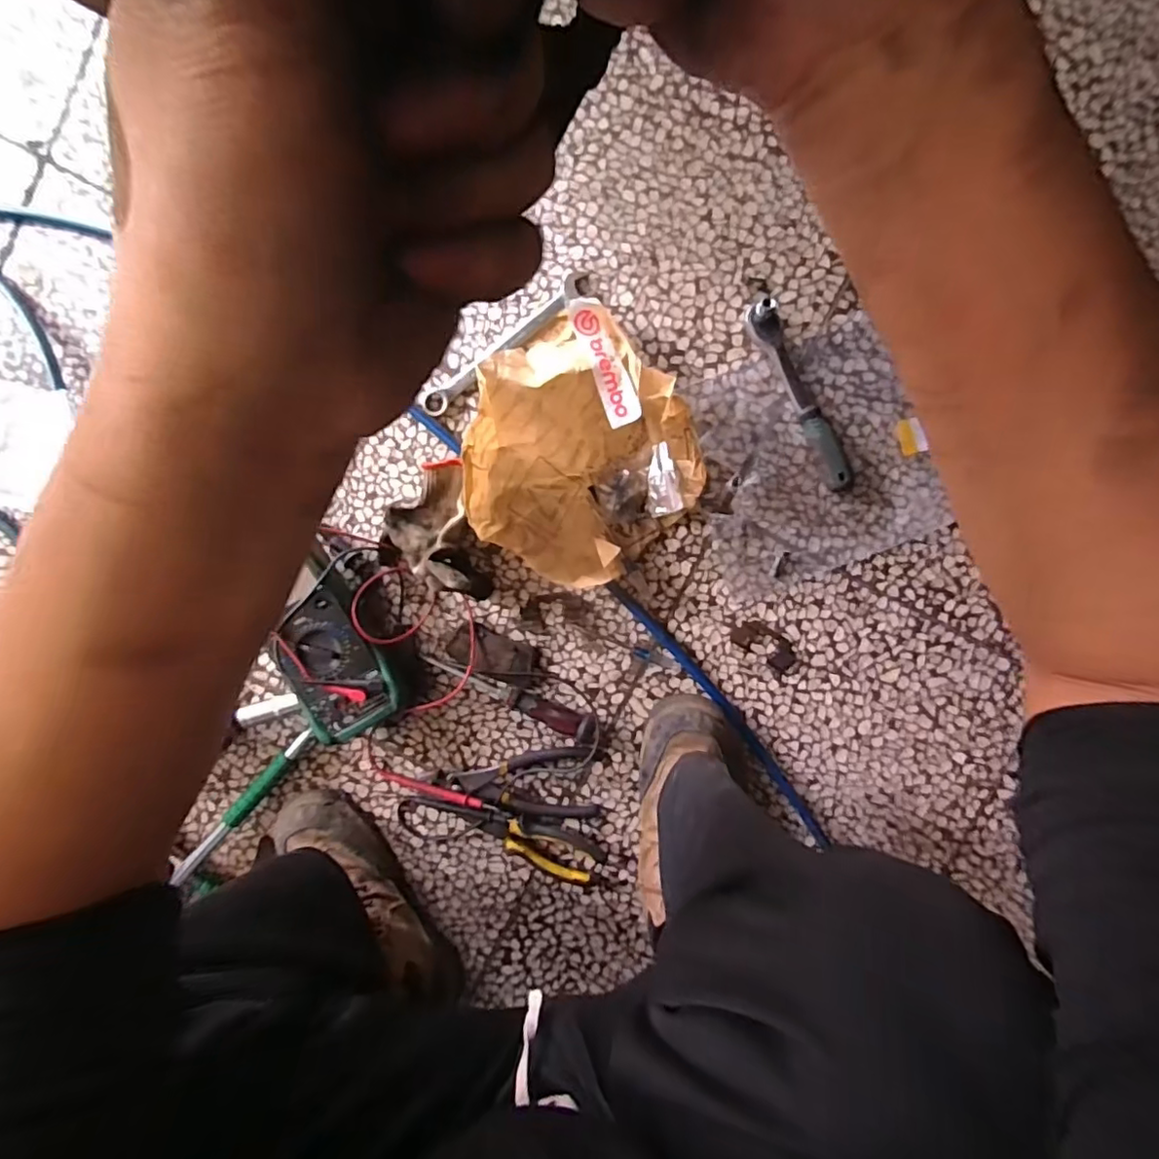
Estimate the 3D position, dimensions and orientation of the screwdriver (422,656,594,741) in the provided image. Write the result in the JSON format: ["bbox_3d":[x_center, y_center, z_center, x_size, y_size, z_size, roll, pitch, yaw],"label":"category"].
[{"bbox_3d":[-0.075,0.126,0.629,0.194,0.027,0.027,21,95,0],"label":"screwdriver"}]

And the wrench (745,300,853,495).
[{"bbox_3d":[0.222,-0.183,0.590,0.024,0.034,0.202,-26,93,4],"label":"wrench"}]

